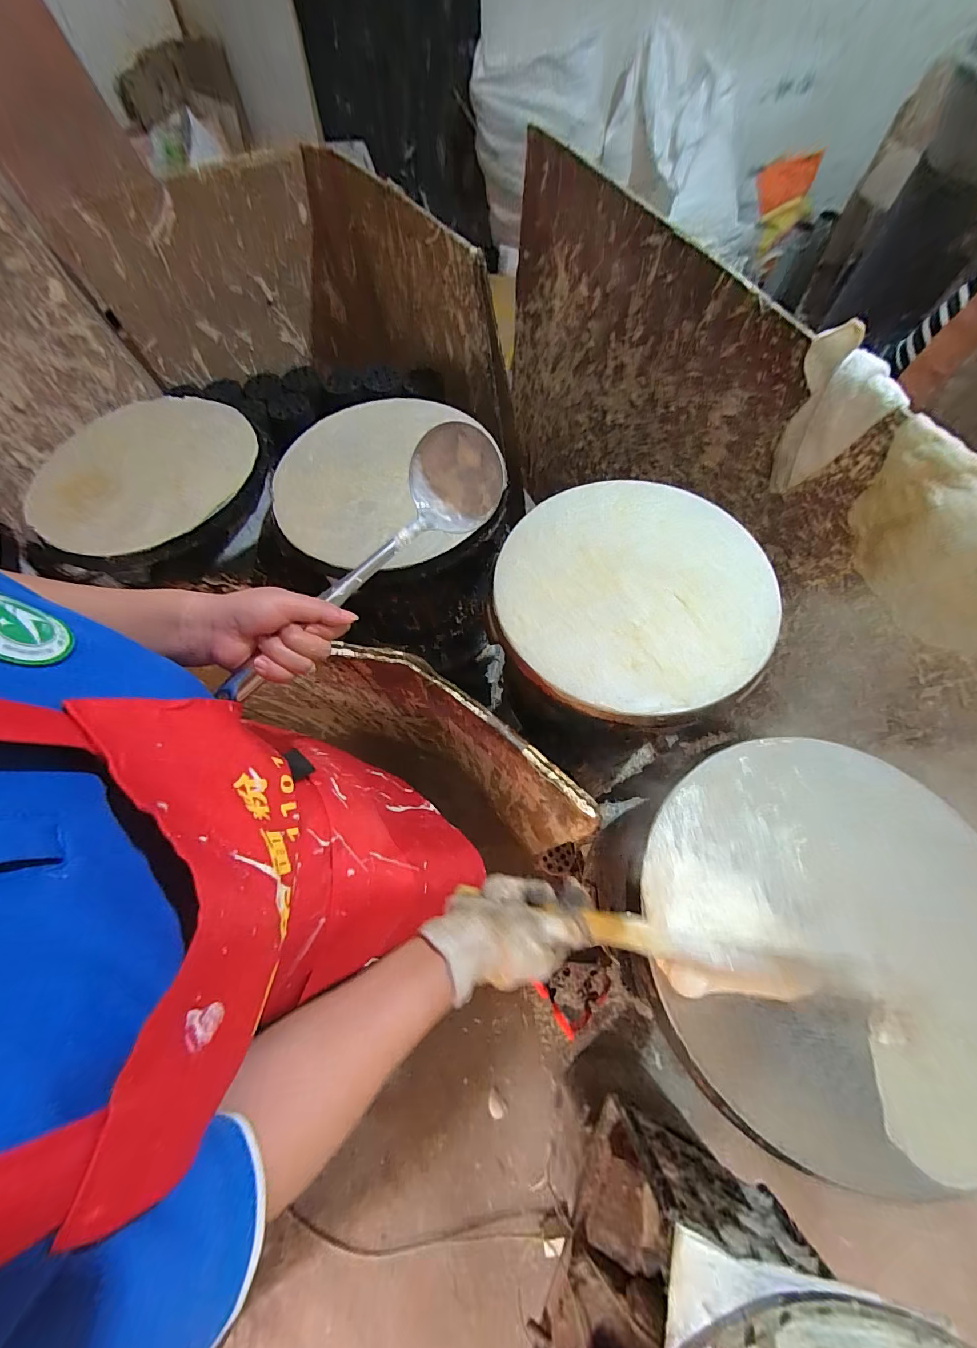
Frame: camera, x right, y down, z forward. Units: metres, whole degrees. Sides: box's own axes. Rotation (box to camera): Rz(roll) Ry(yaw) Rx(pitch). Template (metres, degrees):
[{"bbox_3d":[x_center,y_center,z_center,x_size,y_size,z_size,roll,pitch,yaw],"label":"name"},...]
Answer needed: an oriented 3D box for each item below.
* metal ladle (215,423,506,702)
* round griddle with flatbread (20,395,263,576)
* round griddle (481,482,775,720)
[{"bbox_3d":[-0.111,-0.097,0.381,0.086,0.061,0.314,37,77,17],"label":"metal ladle"},{"bbox_3d":[-0.590,-0.345,0.744,0.366,0.056,0.342,-1,66,2],"label":"round griddle with flatbread"},{"bbox_3d":[0.204,-0.124,0.599,0.367,0.029,0.386,-1,66,2],"label":"round griddle"}]

